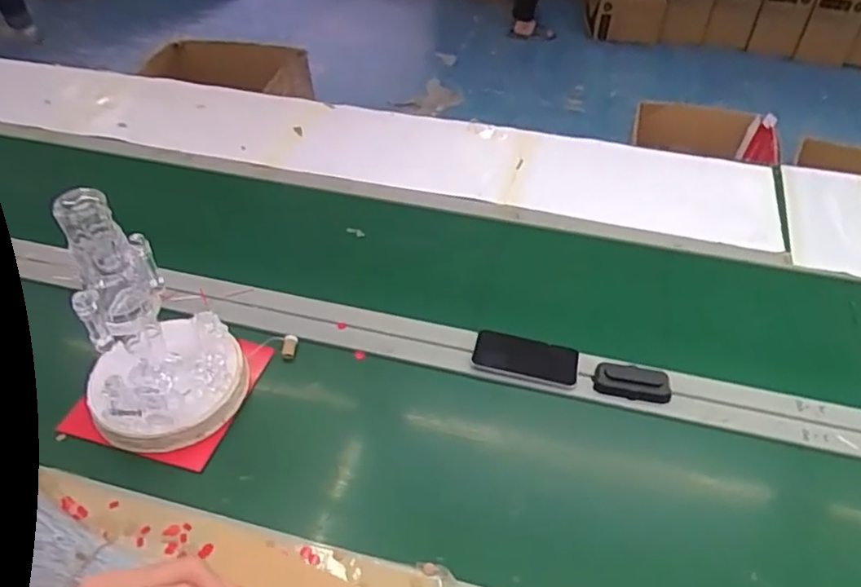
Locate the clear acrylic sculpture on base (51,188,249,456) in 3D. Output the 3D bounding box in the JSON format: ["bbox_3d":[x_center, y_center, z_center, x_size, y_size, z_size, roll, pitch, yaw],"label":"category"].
[{"bbox_3d":[-0.369,0.033,0.805,0.199,0.333,0.192,-17,48,-15],"label":"clear acrylic sculpture on base"}]

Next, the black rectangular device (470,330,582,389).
[{"bbox_3d":[0.143,0.098,0.945,0.154,0.008,0.070,10,56,13],"label":"black rectangular device"}]

